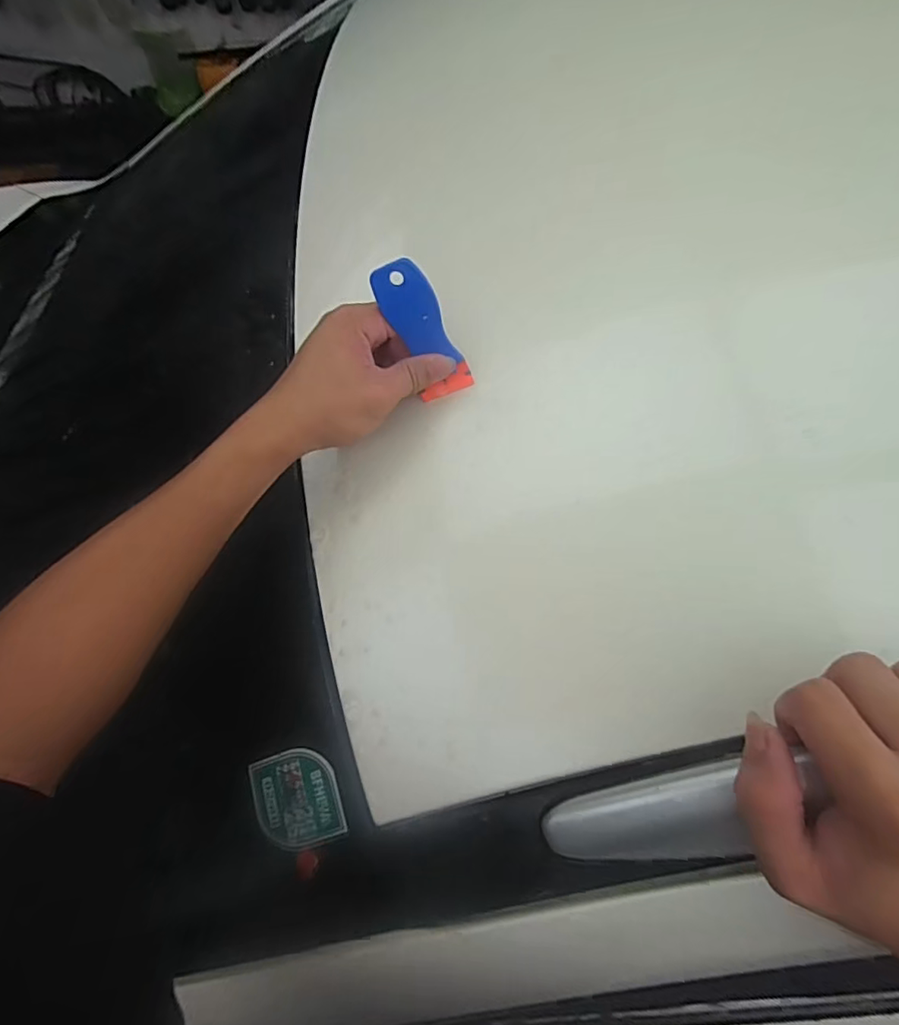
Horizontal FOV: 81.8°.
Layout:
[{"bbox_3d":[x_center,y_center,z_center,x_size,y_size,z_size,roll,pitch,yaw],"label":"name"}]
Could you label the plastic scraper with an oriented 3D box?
[{"bbox_3d":[-0.017,-0.120,0.348,0.036,0.094,0.005,-16,42,14],"label":"plastic scraper"}]

